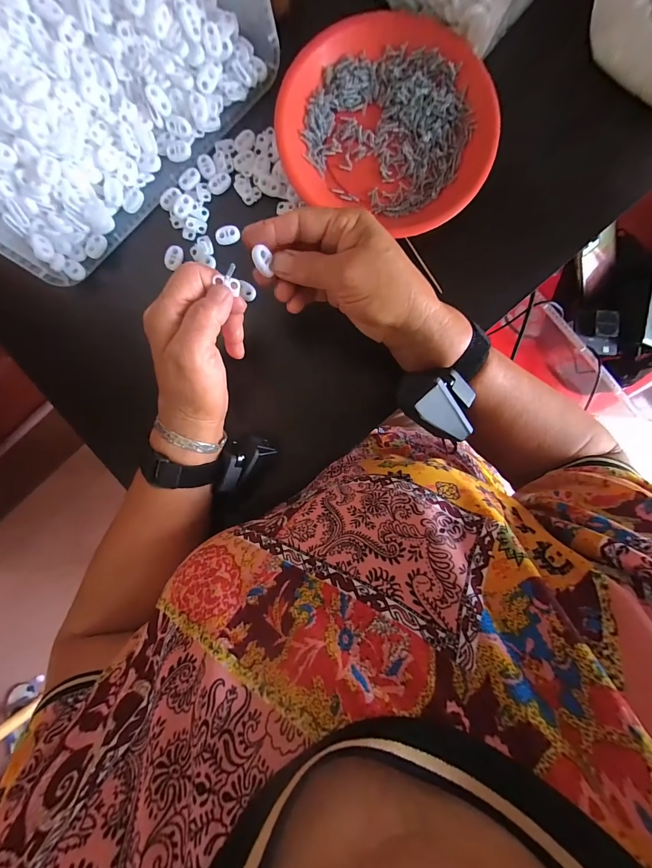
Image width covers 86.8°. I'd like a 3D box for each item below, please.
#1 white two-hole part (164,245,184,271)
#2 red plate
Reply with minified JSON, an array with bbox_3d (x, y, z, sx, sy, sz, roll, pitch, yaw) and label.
[{"bbox_3d":[-0.145,-0.167,0.328,0.013,0.006,0.023,19,90,-1],"label":"white two-hole part"},{"bbox_3d":[0.059,-0.283,0.315,0.187,0.027,0.171,0,90,-1],"label":"red plate"}]

